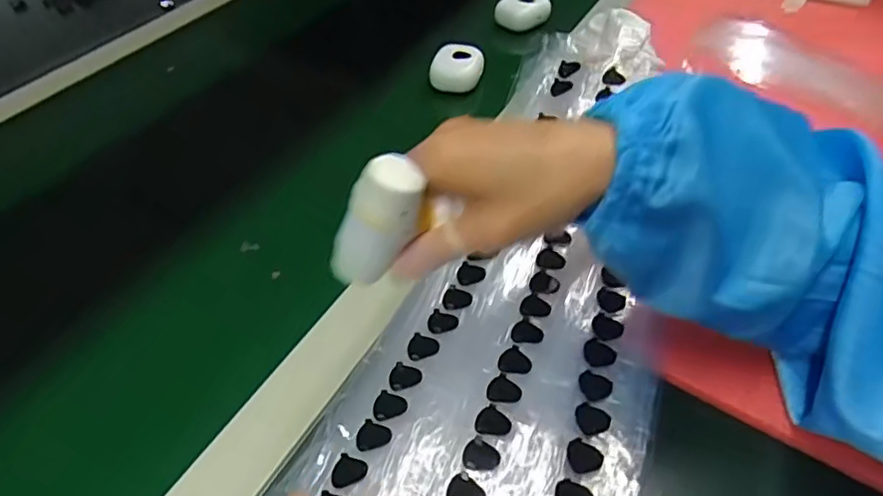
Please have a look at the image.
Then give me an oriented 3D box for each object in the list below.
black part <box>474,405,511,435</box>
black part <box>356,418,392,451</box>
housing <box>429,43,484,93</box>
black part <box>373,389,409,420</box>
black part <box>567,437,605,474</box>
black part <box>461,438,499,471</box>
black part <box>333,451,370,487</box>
[{"bbox_3d":[0.026,0.087,0.300,0.017,0.004,0.015,13,49,16],"label":"black part"},{"bbox_3d":[-0.034,0.094,0.298,0.016,0.004,0.015,-2,46,2],"label":"black part"},{"bbox_3d":[0.016,-0.167,0.561,0.053,0.032,0.039,6,47,10],"label":"housing"},{"bbox_3d":[-0.027,0.082,0.310,0.016,0.004,0.015,13,48,16],"label":"black part"},{"bbox_3d":[0.069,0.102,0.292,0.017,0.006,0.016,16,49,19],"label":"black part"},{"bbox_3d":[0.019,0.100,0.288,0.017,0.004,0.014,7,47,11],"label":"black part"},{"bbox_3d":[-0.044,0.106,0.285,0.015,0.004,0.016,14,49,17],"label":"black part"}]

